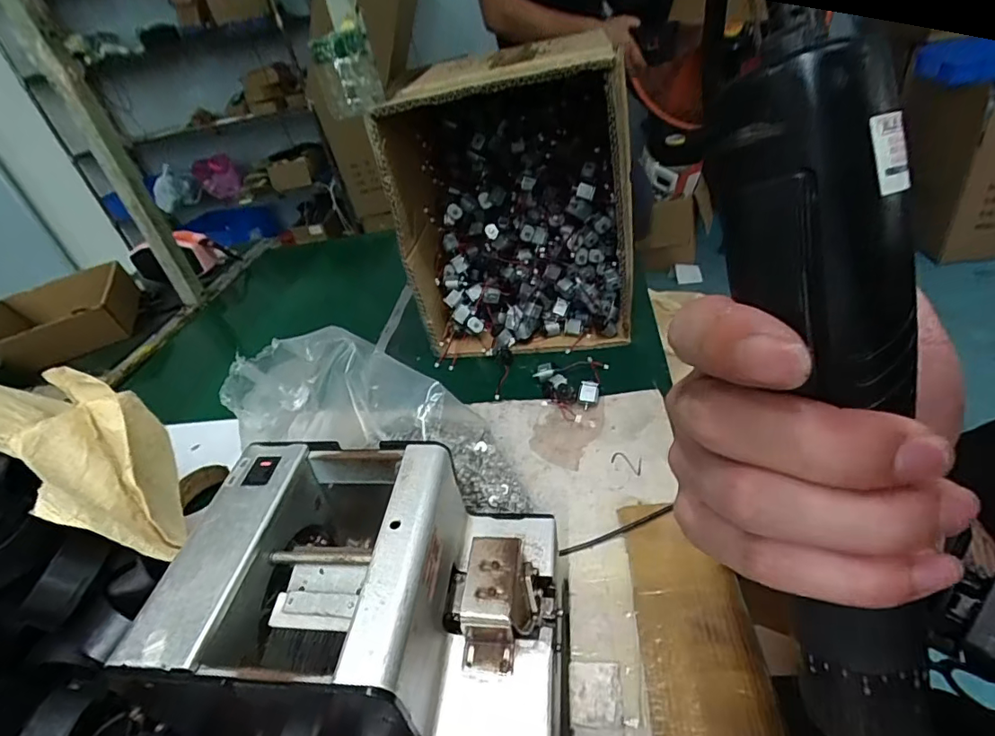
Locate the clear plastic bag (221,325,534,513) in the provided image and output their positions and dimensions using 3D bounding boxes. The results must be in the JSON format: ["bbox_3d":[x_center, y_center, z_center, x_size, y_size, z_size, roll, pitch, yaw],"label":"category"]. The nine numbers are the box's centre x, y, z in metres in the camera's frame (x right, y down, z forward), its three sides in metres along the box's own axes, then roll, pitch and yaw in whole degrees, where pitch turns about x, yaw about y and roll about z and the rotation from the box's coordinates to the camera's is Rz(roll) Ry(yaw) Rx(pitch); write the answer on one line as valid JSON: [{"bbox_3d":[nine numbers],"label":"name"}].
[{"bbox_3d":[-0.066,0.031,0.361,0.226,0.057,0.112,25,28,-28],"label":"clear plastic bag"}]

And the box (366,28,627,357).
[{"bbox_3d":[0.025,-0.188,0.582,0.236,0.278,0.212,-6,37,12],"label":"box"}]

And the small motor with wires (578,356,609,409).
[{"bbox_3d":[0.098,0.009,0.508,0.022,0.018,0.071,1,38,19],"label":"small motor with wires"}]

